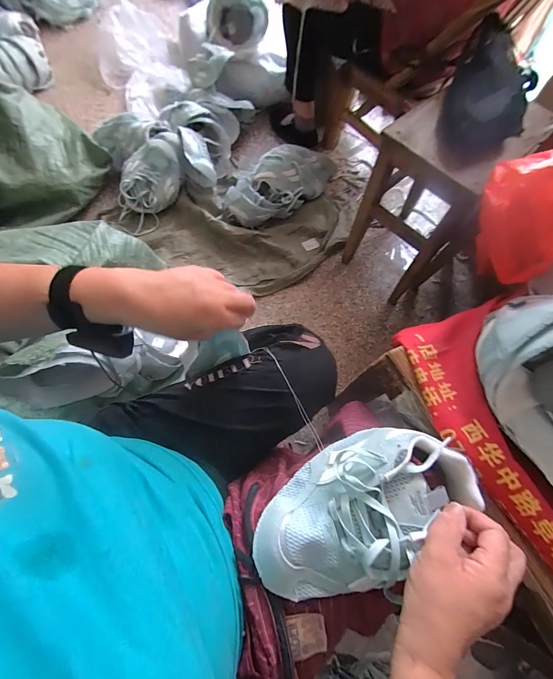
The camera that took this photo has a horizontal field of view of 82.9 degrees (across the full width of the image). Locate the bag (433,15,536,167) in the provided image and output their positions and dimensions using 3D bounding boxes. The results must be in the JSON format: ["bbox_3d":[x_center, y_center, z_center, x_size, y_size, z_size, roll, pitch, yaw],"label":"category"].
[{"bbox_3d":[0.406,-0.465,0.597,0.153,0.120,0.278,24,71,7],"label":"bag"}]

